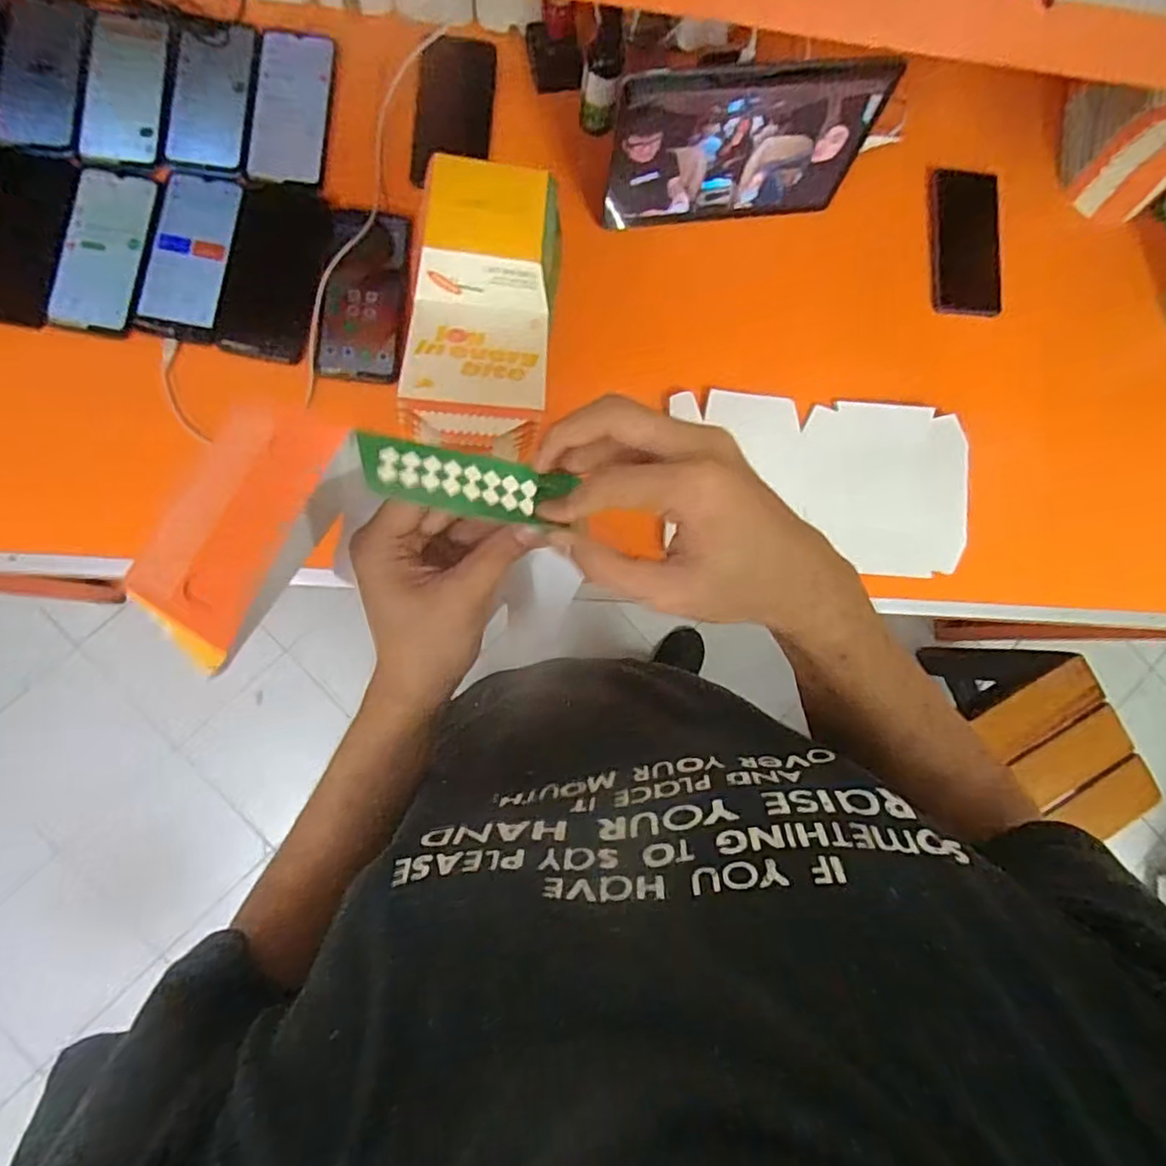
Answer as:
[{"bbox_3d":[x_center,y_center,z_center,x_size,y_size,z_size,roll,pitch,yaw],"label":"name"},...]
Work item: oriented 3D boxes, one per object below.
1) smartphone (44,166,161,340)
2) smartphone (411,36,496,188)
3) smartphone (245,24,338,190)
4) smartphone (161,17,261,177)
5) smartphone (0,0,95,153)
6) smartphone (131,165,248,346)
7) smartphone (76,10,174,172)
[{"bbox_3d":[-0.455,-0.315,0.619,0.077,0.010,0.158,6,84,-6],"label":"smartphone"},{"bbox_3d":[-0.132,-0.490,0.683,0.074,0.015,0.155,6,84,-6],"label":"smartphone"},{"bbox_3d":[-0.291,-0.476,0.656,0.071,0.008,0.159,4,85,-6],"label":"smartphone"},{"bbox_3d":[-0.367,-0.479,0.646,0.076,0.004,0.158,4,85,-6],"label":"smartphone"},{"bbox_3d":[-0.518,-0.486,0.628,0.079,0.006,0.145,7,89,-4],"label":"smartphone"},{"bbox_3d":[-0.379,-0.316,0.628,0.073,0.008,0.165,8,84,-5],"label":"smartphone"},{"bbox_3d":[-0.445,-0.477,0.638,0.074,0.006,0.158,4,85,-6],"label":"smartphone"}]

